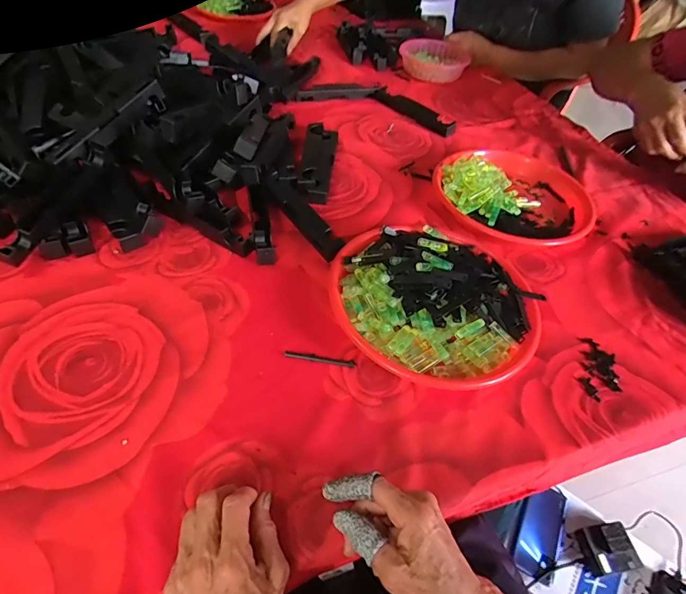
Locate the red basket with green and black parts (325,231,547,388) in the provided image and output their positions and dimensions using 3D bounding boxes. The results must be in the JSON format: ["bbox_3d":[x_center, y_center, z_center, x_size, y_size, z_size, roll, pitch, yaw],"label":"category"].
[{"bbox_3d":[0.106,-0.004,0.508,0.230,0.060,0.234,3,48,-3],"label":"red basket with green and black parts"}]

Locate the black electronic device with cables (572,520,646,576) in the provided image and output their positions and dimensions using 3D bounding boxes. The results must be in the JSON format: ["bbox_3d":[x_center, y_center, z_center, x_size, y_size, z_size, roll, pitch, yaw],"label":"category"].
[{"bbox_3d":[0.448,0.424,0.716,0.086,0.031,0.070,-5,49,-10],"label":"black electronic device with cables"}]

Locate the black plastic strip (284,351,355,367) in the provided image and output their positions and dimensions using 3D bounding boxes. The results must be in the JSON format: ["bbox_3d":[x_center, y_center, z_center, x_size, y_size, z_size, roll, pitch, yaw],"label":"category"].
[{"bbox_3d":[-0.025,0.068,0.471,0.077,0.004,0.009,10,48,3],"label":"black plastic strip"}]

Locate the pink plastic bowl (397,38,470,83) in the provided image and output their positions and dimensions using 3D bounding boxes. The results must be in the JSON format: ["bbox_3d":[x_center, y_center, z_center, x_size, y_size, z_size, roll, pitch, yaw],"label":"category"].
[{"bbox_3d":[0.201,-0.552,0.982,0.148,0.039,0.162,-1,48,-7],"label":"pink plastic bowl"}]

